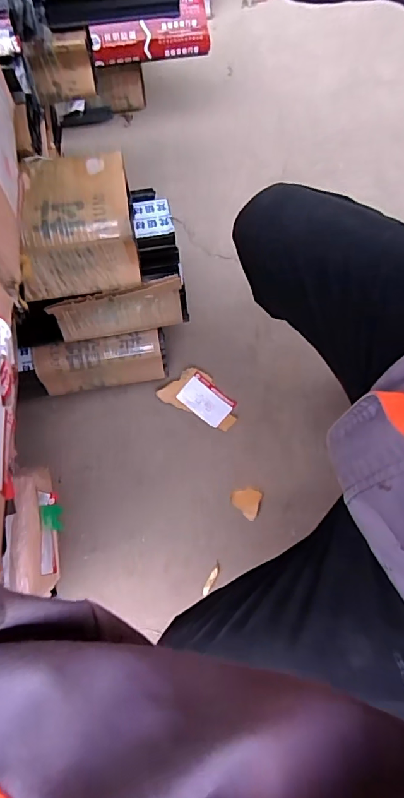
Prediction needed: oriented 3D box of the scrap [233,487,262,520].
[{"bbox_3d":[0.076,0.179,0.759,0.047,0.009,0.051,17,73,4],"label":"scrap"}]

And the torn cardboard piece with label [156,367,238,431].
[{"bbox_3d":[0.000,-0.006,0.812,0.145,0.013,0.080,26,74,7],"label":"torn cardboard piece with label"}]

